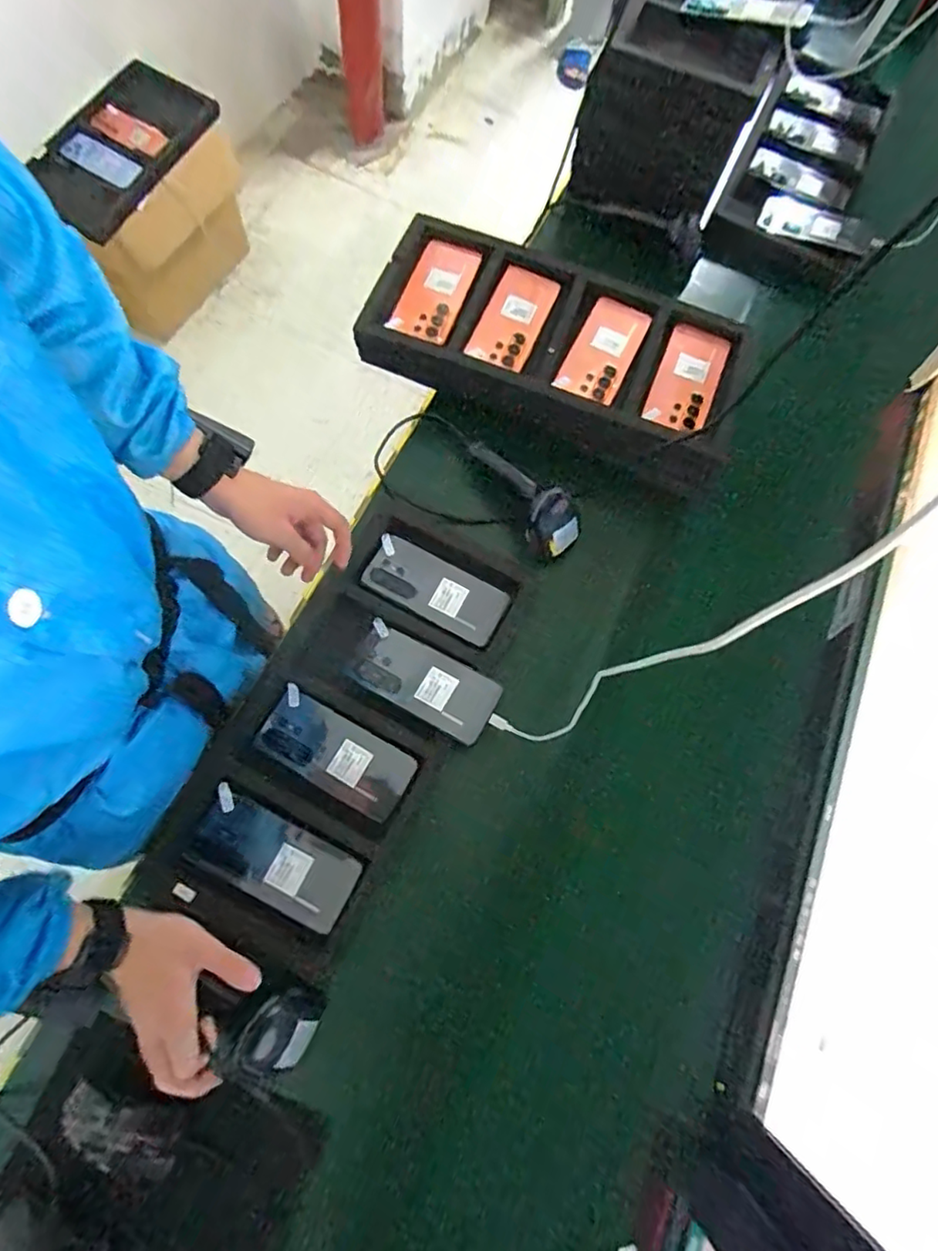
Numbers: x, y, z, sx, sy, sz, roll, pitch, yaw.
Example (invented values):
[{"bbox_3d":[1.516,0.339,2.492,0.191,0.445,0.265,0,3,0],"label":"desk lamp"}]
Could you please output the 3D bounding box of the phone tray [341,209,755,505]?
[{"bbox_3d":[0.116,-0.377,0.790,0.489,0.061,0.263,27,70,2],"label":"phone tray"}]

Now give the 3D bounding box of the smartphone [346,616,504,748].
[{"bbox_3d":[-0.052,0.062,0.669,0.168,0.009,0.075,30,70,3],"label":"smartphone"}]

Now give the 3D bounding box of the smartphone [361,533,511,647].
[{"bbox_3d":[-0.042,-0.044,0.719,0.172,0.012,0.076,30,70,3],"label":"smartphone"}]

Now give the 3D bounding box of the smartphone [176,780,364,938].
[{"bbox_3d":[-0.200,0.240,0.608,0.168,0.007,0.076,30,68,1],"label":"smartphone"}]

